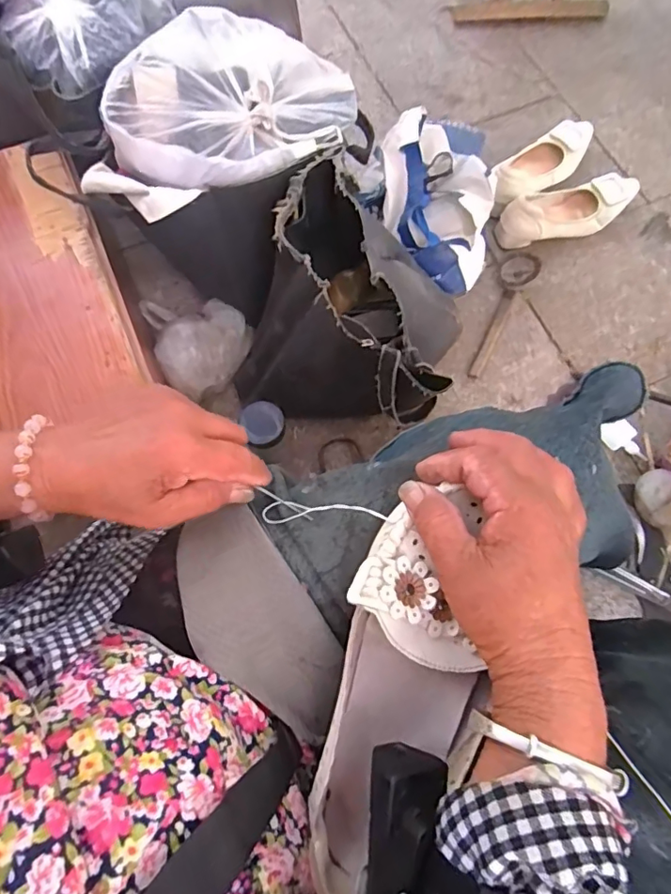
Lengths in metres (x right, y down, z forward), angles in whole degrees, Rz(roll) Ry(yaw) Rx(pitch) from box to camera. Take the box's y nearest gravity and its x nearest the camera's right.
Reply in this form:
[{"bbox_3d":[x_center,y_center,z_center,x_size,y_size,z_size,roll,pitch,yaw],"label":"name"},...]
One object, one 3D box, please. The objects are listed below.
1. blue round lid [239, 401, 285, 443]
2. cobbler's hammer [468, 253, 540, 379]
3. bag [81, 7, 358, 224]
[{"bbox_3d":[-0.096,-0.035,0.699,0.053,0.017,0.058,-1,72,2],"label":"blue round lid"},{"bbox_3d":[0.262,-0.212,0.829,0.051,0.033,0.235,24,75,10],"label":"cobbler's hammer"},{"bbox_3d":[-0.141,-0.408,0.631,0.354,0.110,0.184,-25,73,-6],"label":"bag"}]

